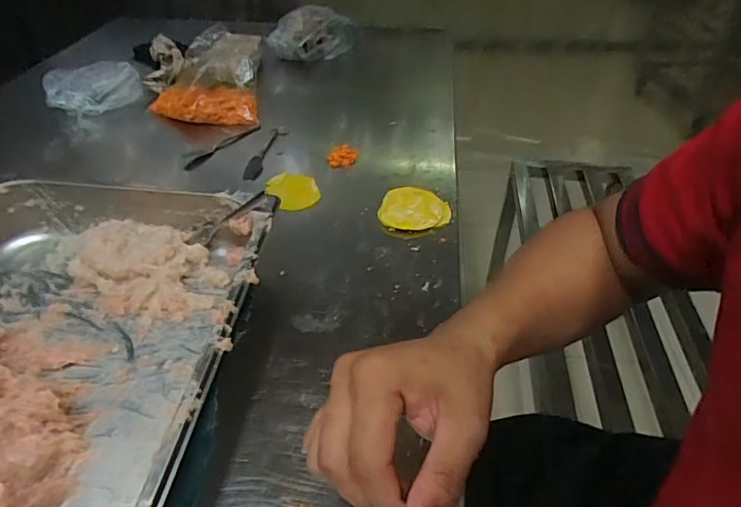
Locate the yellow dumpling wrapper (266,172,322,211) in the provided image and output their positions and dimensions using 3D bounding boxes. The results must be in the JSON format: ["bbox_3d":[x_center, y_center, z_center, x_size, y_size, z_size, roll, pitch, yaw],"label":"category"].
[{"bbox_3d":[-0.099,-0.083,0.643,0.059,0.008,0.083,-21,48,-23],"label":"yellow dumpling wrapper"}]

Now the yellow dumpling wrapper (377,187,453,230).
[{"bbox_3d":[0.052,-0.054,0.608,0.087,0.017,0.067,-6,42,-12],"label":"yellow dumpling wrapper"}]

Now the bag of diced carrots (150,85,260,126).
[{"bbox_3d":[-0.262,-0.233,0.781,0.169,0.040,0.087,-3,42,-9],"label":"bag of diced carrots"}]

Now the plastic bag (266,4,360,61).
[{"bbox_3d":[-0.107,-0.431,0.990,0.190,0.097,0.046,-26,48,-27],"label":"plastic bag"}]

